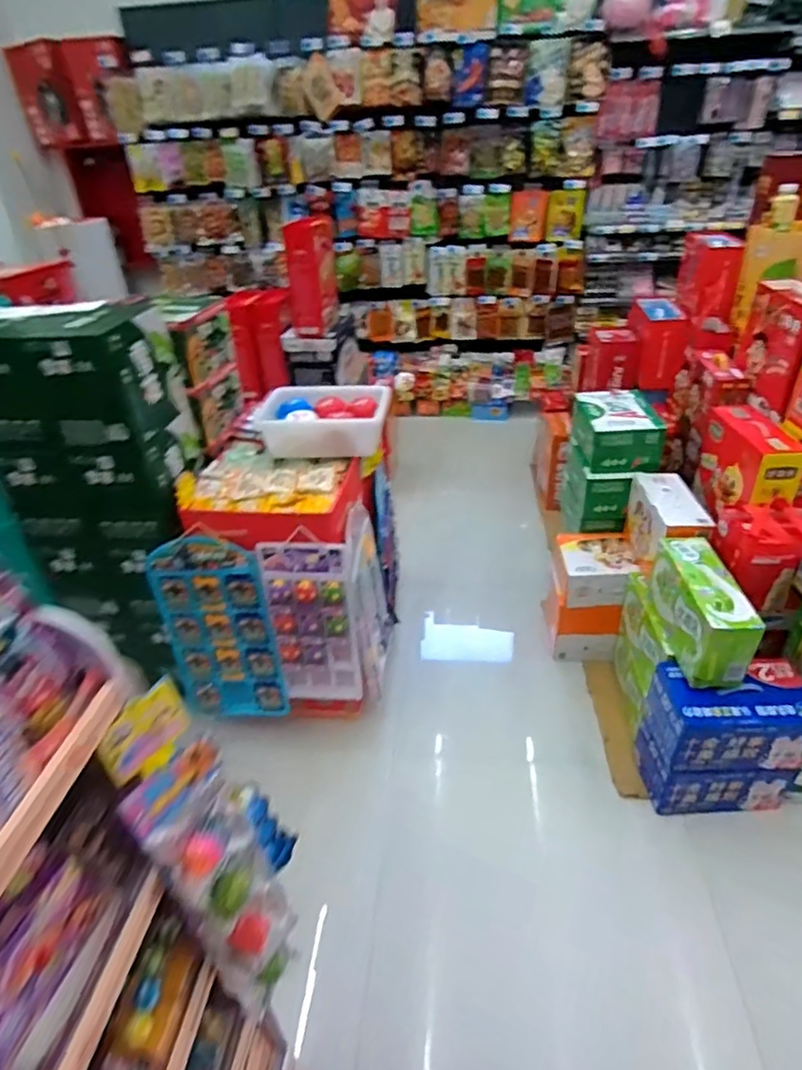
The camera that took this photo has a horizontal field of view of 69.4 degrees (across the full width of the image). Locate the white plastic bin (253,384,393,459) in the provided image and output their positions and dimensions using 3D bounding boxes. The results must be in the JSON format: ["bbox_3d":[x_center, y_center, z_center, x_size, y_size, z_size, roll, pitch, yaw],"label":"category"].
[{"bbox_3d":[-0.235,-0.340,1.712,0.392,0.117,0.258,3,34,9],"label":"white plastic bin"}]

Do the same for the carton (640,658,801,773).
[{"bbox_3d":[0.804,0.443,1.416,0.329,0.197,0.190,-1,34,3],"label":"carton"}]

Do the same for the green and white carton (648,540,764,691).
[{"bbox_3d":[0.734,0.173,1.453,0.135,0.221,0.366,-3,34,0],"label":"green and white carton"}]

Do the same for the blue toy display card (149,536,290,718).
[{"bbox_3d":[-0.502,0.275,1.607,0.323,0.587,0.036,1,26,7],"label":"blue toy display card"}]

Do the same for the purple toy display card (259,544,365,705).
[{"bbox_3d":[-0.235,0.249,1.554,0.225,0.531,0.049,-2,27,5],"label":"purple toy display card"}]

